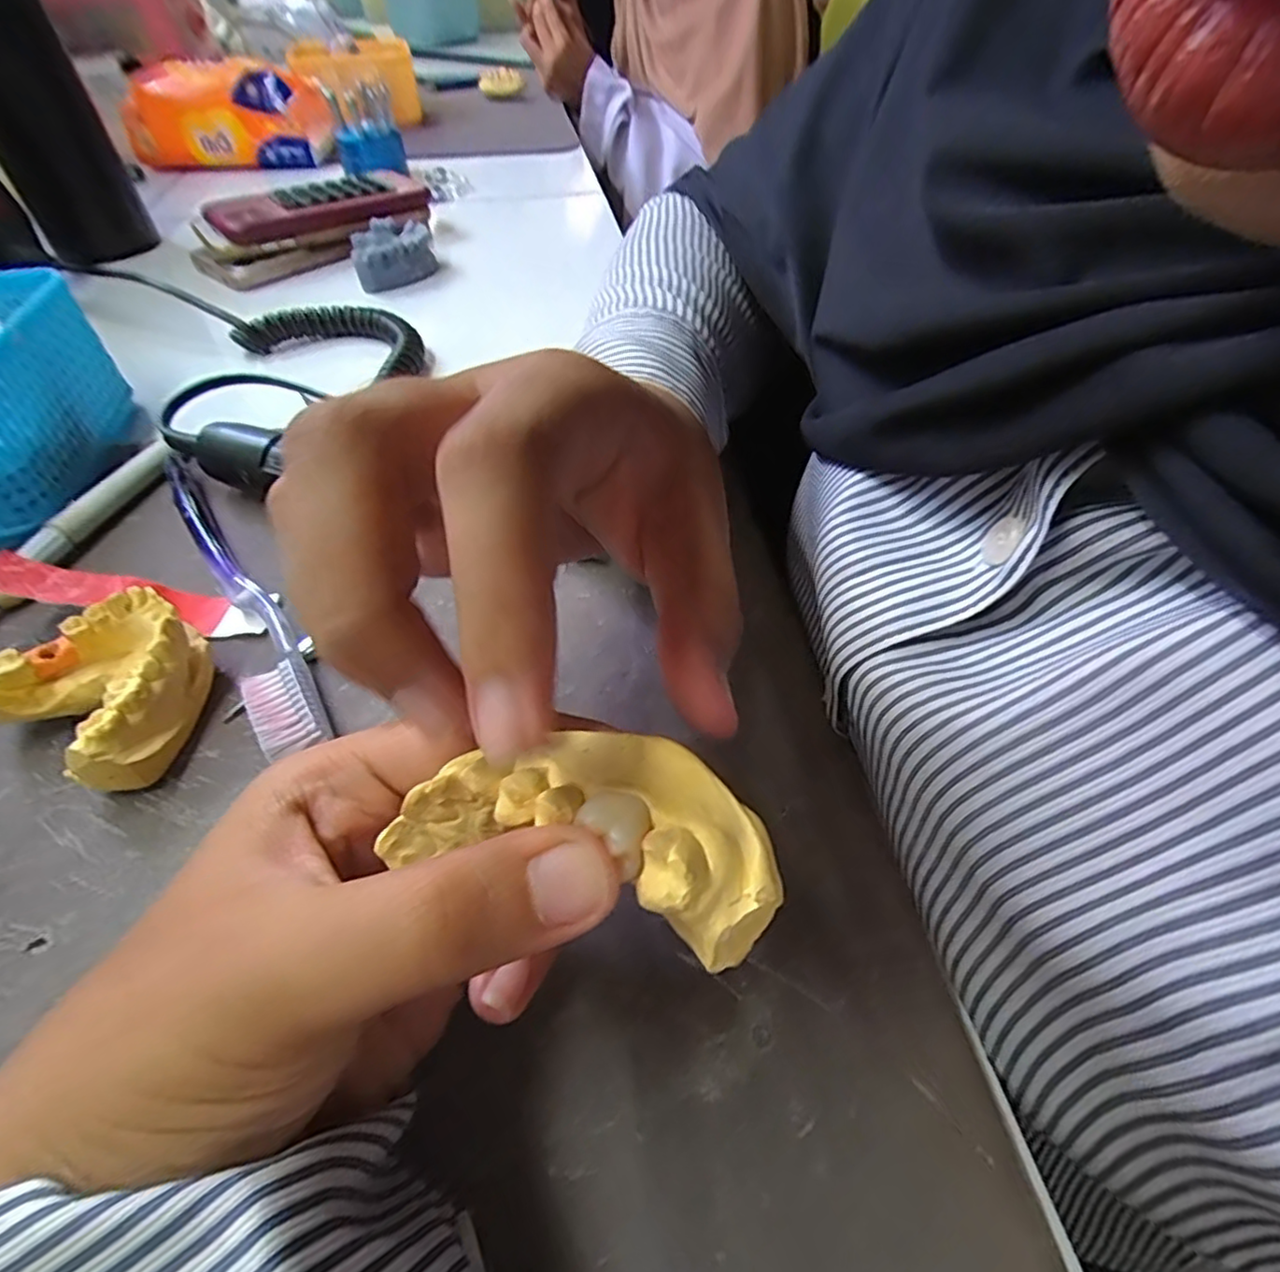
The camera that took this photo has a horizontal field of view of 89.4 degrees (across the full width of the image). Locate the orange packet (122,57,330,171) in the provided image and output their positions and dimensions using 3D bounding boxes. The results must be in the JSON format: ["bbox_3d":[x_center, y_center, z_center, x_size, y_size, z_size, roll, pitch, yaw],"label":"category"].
[{"bbox_3d":[-0.392,-0.502,0.620,0.181,0.073,0.098,-24,53,-20],"label":"orange packet"}]

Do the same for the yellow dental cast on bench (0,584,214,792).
[{"bbox_3d":[-0.161,0.016,0.200,0.057,0.029,0.050,21,52,20],"label":"yellow dental cast on bench"}]

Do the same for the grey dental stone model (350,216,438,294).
[{"bbox_3d":[-0.172,-0.269,0.453,0.053,0.023,0.068,-14,49,-11],"label":"grey dental stone model"}]

